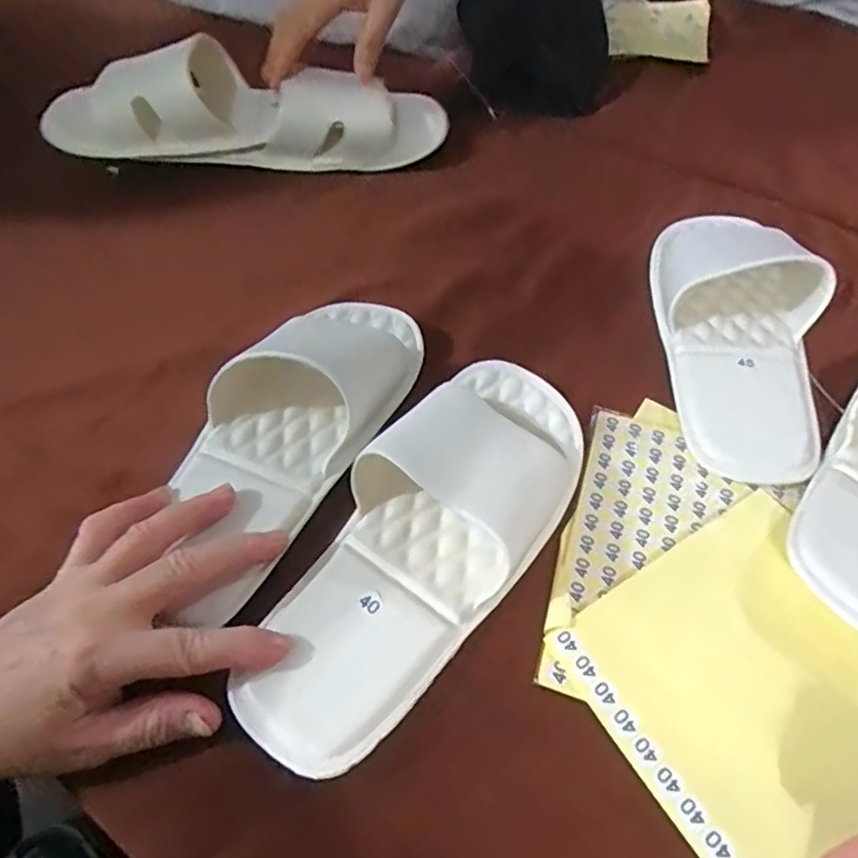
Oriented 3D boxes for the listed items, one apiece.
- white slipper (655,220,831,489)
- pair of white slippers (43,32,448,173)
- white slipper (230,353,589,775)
[{"bbox_3d":[0.199,-0.073,0.399,0.101,0.050,0.227,12,56,7],"label":"white slipper"},{"bbox_3d":[-0.143,-0.260,0.487,0.303,0.085,0.086,-11,57,-9],"label":"pair of white slippers"},{"bbox_3d":[-0.001,0.050,0.305,0.094,0.050,0.230,30,65,18],"label":"white slipper"}]

